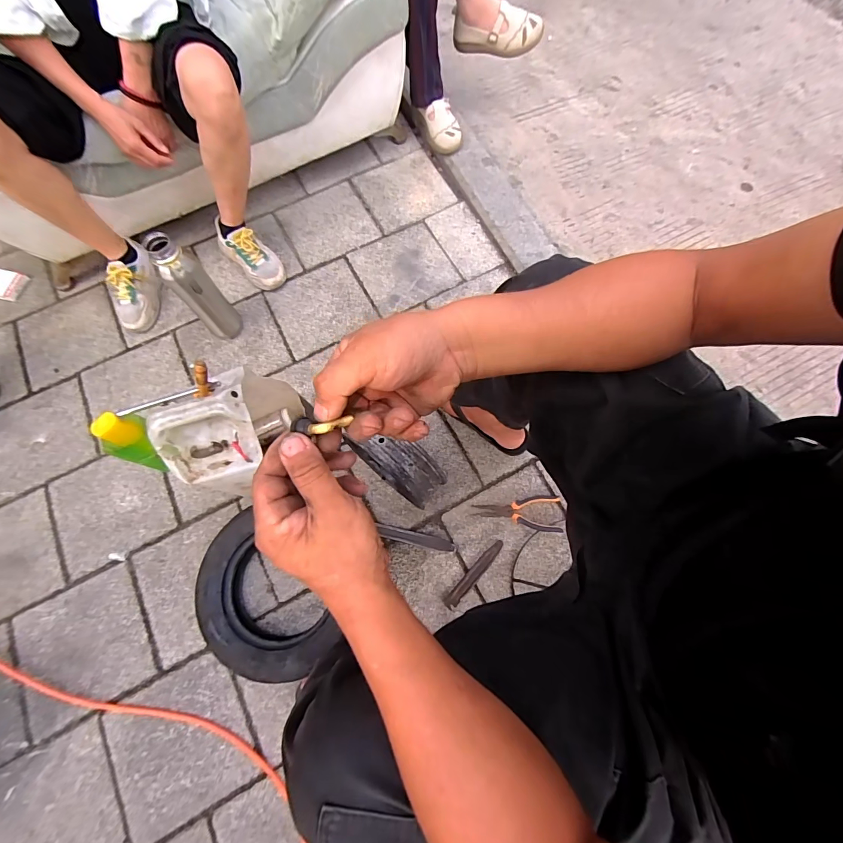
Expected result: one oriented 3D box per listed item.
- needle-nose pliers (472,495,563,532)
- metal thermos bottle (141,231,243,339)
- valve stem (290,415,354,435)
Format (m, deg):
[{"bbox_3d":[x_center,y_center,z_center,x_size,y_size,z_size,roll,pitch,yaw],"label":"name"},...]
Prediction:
[{"bbox_3d":[0.211,0.195,0.842,0.185,0.017,0.077,5,70,3],"label":"needle-nose pliers"},{"bbox_3d":[-0.494,-0.284,0.863,0.073,0.289,0.065,-2,70,1],"label":"metal thermos bottle"},{"bbox_3d":[-0.078,0.003,0.295,0.045,0.012,0.017,-3,70,-3],"label":"valve stem"}]

